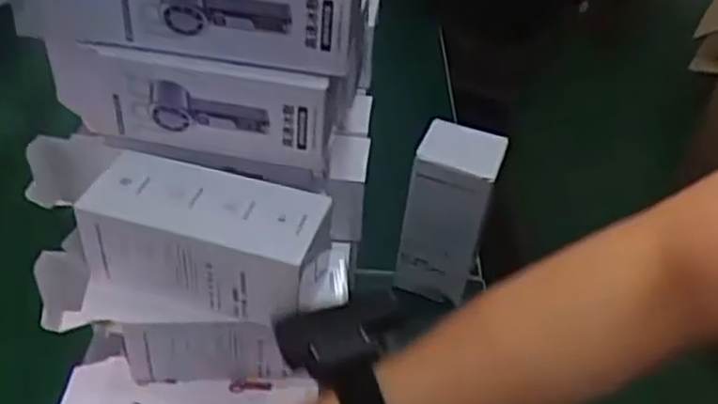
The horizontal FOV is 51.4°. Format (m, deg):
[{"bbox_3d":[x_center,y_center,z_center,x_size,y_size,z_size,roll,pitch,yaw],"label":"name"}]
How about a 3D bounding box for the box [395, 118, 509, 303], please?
[{"bbox_3d":[0.087,0.008,0.716,0.078,0.166,0.069,12,41,8],"label":"box"}]

